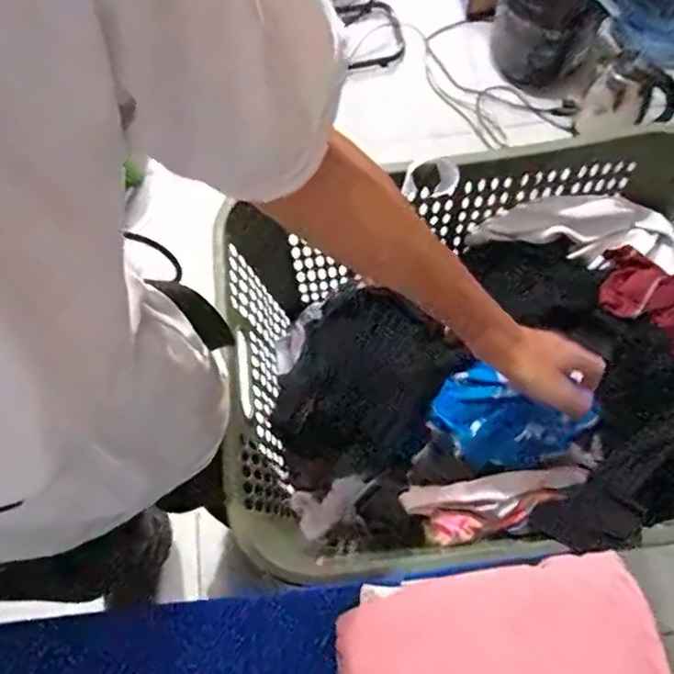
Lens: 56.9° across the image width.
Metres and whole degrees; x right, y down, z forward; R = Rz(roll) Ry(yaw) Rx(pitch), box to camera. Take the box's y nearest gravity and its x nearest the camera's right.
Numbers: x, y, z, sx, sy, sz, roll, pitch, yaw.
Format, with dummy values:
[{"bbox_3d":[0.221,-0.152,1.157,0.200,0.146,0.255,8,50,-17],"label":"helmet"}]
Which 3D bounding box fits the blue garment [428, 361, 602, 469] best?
[{"bbox_3d":[0.166,0.085,0.630,0.137,0.075,0.093,33,74,14],"label":"blue garment"}]

